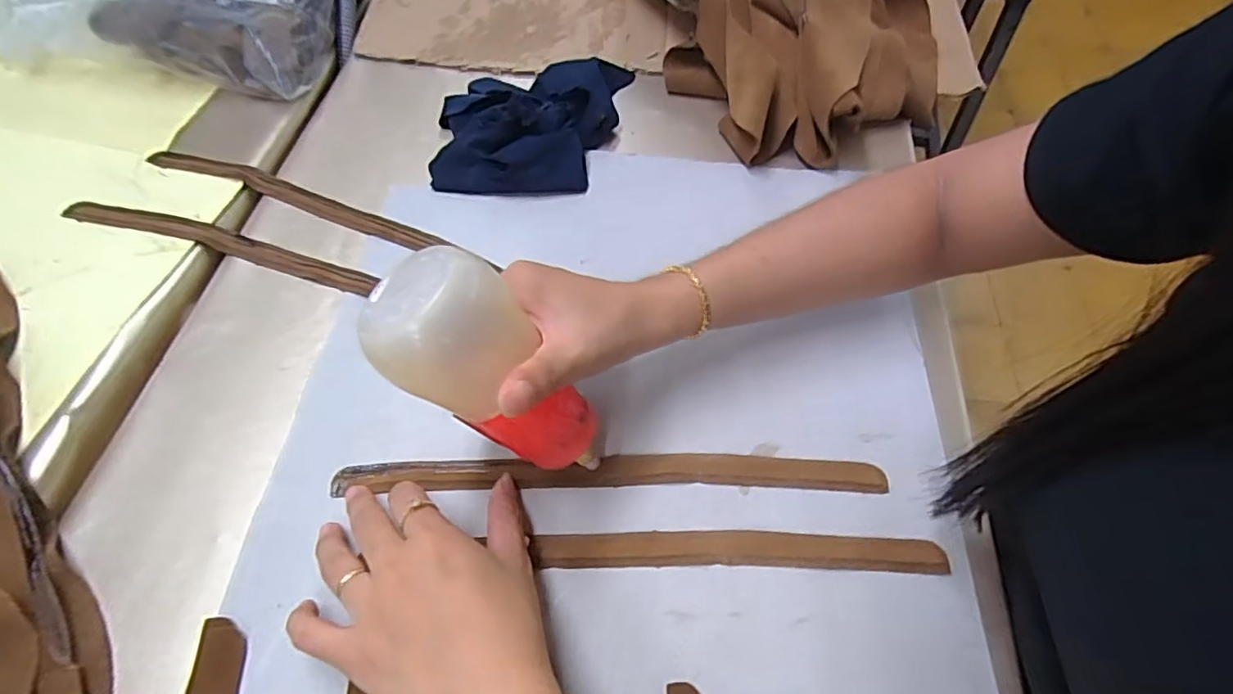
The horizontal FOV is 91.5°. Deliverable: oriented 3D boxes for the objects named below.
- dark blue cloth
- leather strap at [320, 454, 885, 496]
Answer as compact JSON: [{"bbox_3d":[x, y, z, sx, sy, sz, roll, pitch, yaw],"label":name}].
[{"bbox_3d":[-0.074,-0.198,0.508,0.147,0.042,0.162,5,58,1],"label":"dark blue cloth"},{"bbox_3d":[-0.003,0.075,0.358,0.320,0.004,0.022,0,58,-1],"label":"leather strap"}]

